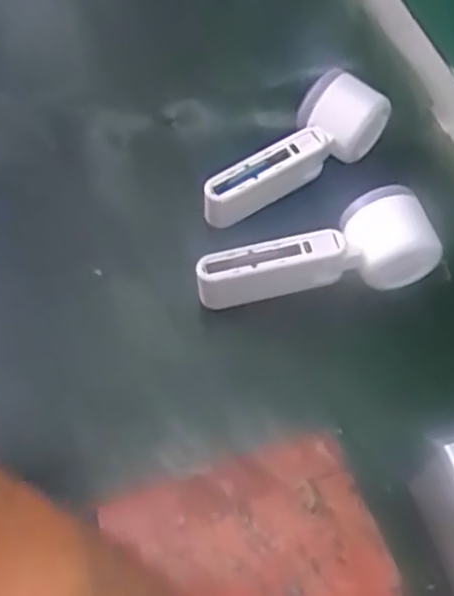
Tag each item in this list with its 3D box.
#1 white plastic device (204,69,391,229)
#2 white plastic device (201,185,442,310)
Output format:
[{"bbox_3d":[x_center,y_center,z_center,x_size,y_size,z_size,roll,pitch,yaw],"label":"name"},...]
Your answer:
[{"bbox_3d":[0.050,-0.107,0.529,0.151,0.055,0.048,-37,66,-23],"label":"white plastic device"},{"bbox_3d":[0.063,-0.031,0.495,0.170,0.058,0.049,-9,58,-9],"label":"white plastic device"}]

